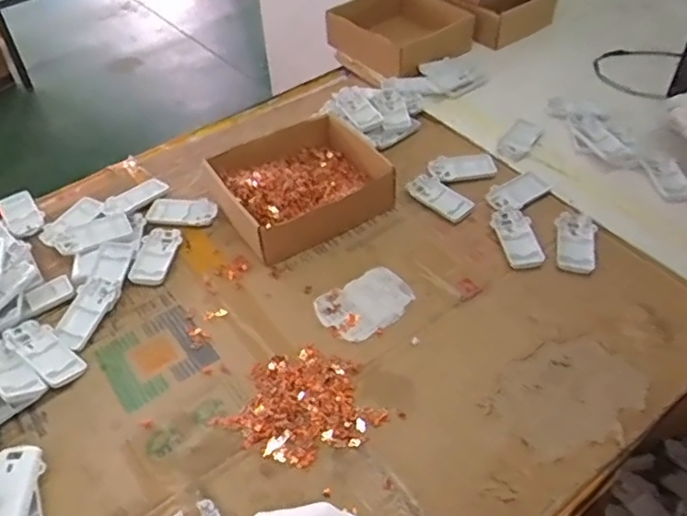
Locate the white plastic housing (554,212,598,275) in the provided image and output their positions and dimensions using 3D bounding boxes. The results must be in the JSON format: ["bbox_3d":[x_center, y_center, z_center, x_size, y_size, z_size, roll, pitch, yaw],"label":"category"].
[{"bbox_3d":[0.307,-0.025,0.813,0.048,0.022,0.108,8,47,9],"label":"white plastic housing"}]

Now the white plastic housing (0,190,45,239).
[{"bbox_3d":[-0.459,-0.061,0.882,0.049,0.016,0.092,-30,52,-25],"label":"white plastic housing"}]

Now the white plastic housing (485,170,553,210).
[{"bbox_3d":[0.251,-0.095,0.880,0.099,0.008,0.053,-27,51,-23],"label":"white plastic housing"}]

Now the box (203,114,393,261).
[{"bbox_3d":[-0.067,-0.107,0.874,0.217,0.071,0.198,-26,53,-19],"label":"box"}]

